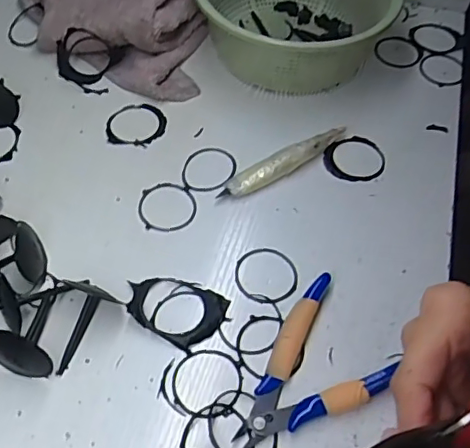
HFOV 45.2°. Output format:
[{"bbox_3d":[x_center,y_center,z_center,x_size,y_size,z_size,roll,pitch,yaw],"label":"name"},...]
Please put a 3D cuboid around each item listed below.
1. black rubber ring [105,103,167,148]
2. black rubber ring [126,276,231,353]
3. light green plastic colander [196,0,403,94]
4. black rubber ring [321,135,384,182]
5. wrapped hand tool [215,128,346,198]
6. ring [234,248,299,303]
[{"bbox_3d":[-0.083,-0.085,0.479,0.049,0.006,0.045,2,55,-2],"label":"black rubber ring"},{"bbox_3d":[-0.040,0.053,0.376,0.066,0.012,0.046,24,57,13],"label":"black rubber ring"},{"bbox_3d":[0.050,-0.188,0.509,0.169,0.080,0.169,2,55,-2],"label":"light green plastic colander"},{"bbox_3d":[0.097,-0.054,0.462,0.052,0.006,0.043,-13,57,-12],"label":"black rubber ring"},{"bbox_3d":[0.039,-0.049,0.451,0.115,0.015,0.022,-29,62,-21],"label":"wrapped hand tool"},{"bbox_3d":[0.023,0.035,0.396,0.045,0.004,0.043,2,55,-2],"label":"ring"}]

